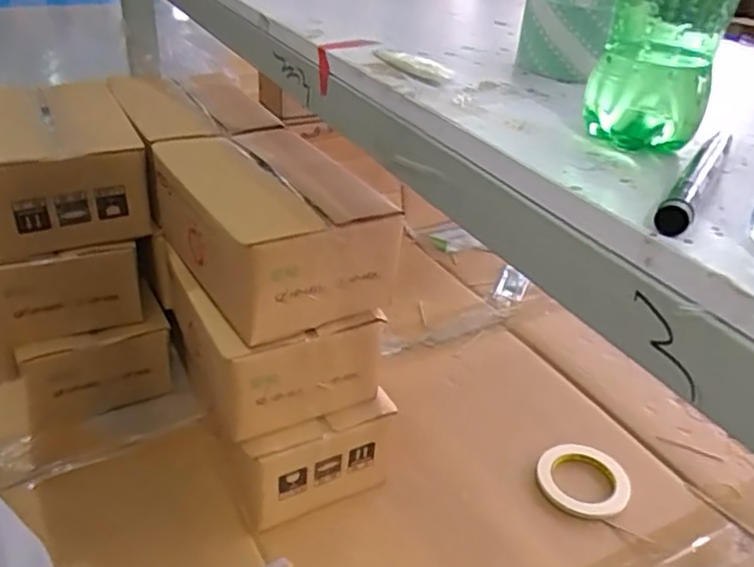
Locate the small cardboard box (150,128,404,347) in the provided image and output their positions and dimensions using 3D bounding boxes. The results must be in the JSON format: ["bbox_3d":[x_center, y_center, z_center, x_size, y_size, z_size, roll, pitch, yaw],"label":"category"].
[{"bbox_3d":[-0.120,-0.069,0.745,0.180,0.115,0.264,-18,38,-28],"label":"small cardboard box"}]

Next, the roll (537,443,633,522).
[{"bbox_3d":[0.260,0.246,0.835,0.109,0.012,0.115,2,33,-1],"label":"roll"}]

